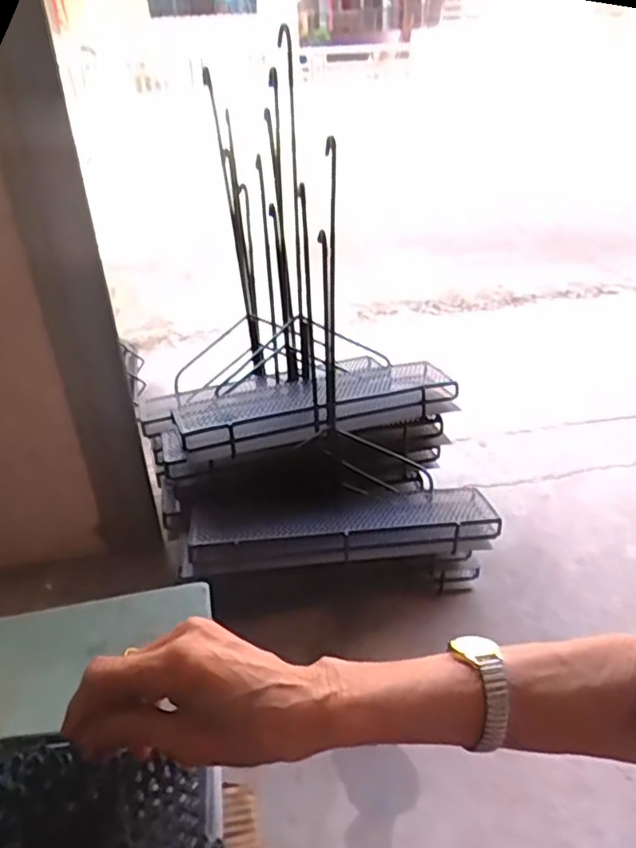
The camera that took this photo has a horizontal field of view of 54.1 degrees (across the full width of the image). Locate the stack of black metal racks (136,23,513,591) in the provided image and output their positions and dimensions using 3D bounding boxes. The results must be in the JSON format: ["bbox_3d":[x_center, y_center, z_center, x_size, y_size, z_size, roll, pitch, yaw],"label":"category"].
[{"bbox_3d":[-0.046,-0.159,1.387,0.713,0.873,0.739,-8,33,-9],"label":"stack of black metal racks"}]

